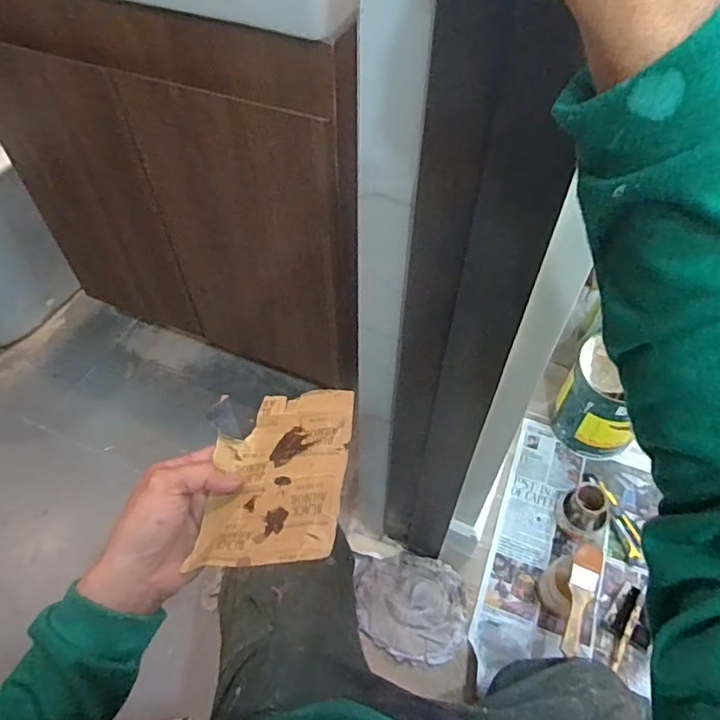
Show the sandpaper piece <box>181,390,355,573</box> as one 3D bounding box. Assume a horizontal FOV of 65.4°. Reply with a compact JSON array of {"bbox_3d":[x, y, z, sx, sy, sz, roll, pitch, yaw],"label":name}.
[{"bbox_3d":[-0.062,0.086,0.422,0.110,0.011,0.136,-10,50,22],"label":"sandpaper piece"}]

